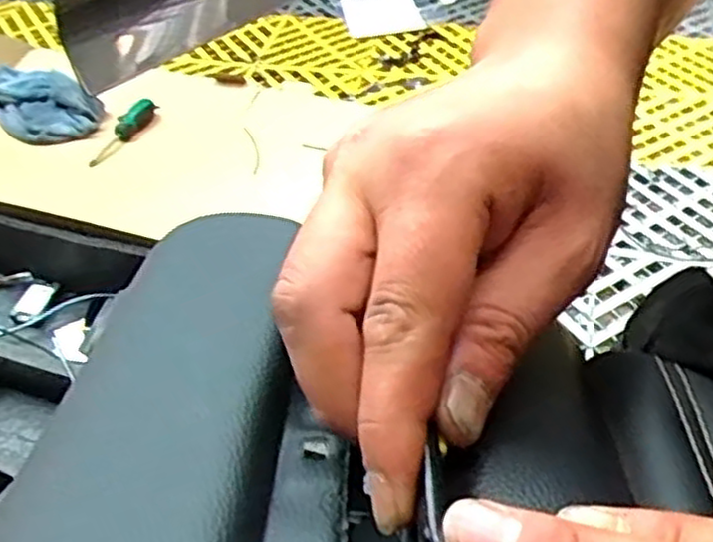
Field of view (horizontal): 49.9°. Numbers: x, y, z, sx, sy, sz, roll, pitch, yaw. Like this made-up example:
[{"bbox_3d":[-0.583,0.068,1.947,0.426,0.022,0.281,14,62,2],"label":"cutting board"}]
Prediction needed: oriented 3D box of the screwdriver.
[{"bbox_3d":[-0.360,-0.213,1.172,0.036,0.028,0.162,10,46,15],"label":"screwdriver"}]

